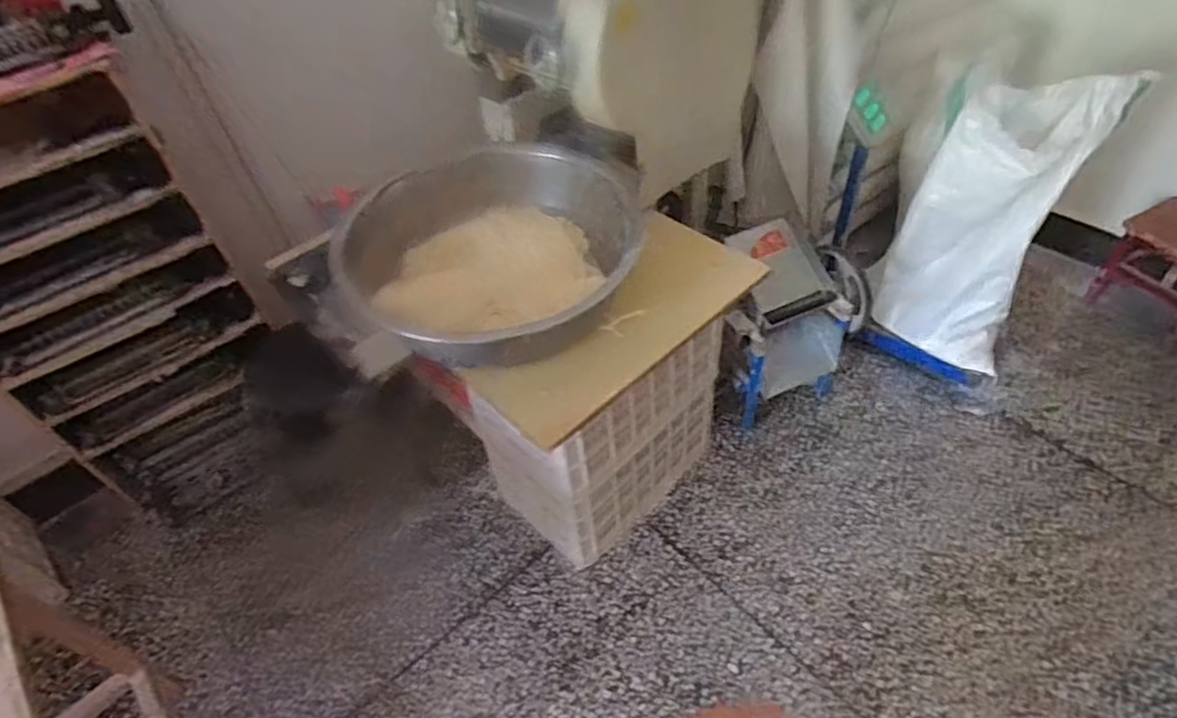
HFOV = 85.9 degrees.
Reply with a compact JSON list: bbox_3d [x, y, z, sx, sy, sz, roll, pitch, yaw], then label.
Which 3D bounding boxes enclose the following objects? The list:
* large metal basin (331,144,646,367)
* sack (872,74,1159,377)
[{"bbox_3d":[-0.168,-0.207,1.174,0.522,0.199,0.516,-3,47,3],"label":"large metal basin"},{"bbox_3d":[0.939,-0.318,1.513,0.312,0.713,0.234,23,54,25],"label":"sack"}]

